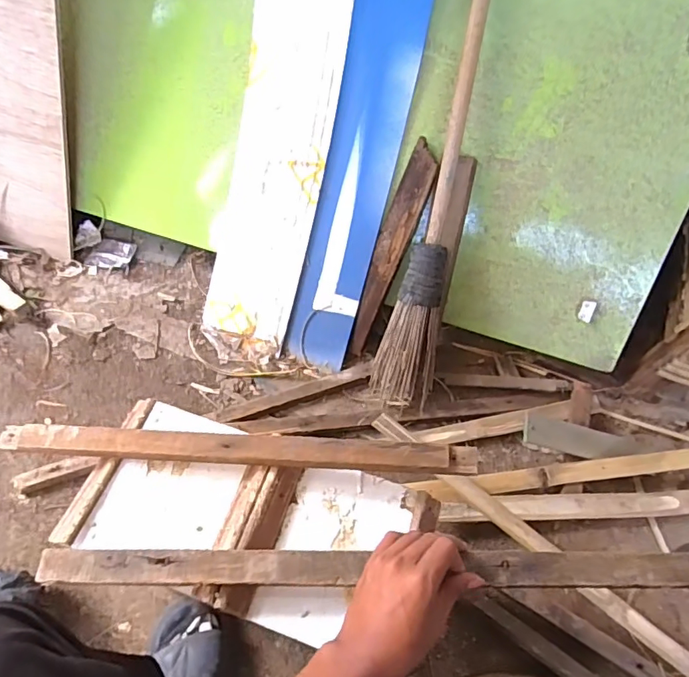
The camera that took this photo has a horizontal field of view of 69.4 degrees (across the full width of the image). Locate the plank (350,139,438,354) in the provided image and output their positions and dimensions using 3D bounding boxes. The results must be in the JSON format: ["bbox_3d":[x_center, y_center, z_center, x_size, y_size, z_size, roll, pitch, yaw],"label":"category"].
[{"bbox_3d":[0.078,-0.154,0.900,0.060,0.384,0.014,33,22,29],"label":"plank"}]

